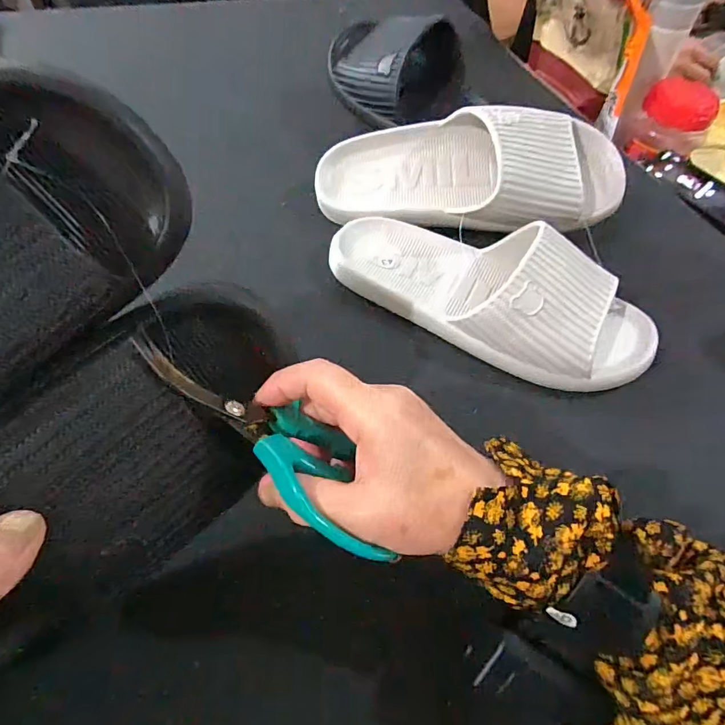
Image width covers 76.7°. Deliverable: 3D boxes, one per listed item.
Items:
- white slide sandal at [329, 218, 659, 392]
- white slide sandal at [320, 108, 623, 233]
[{"bbox_3d":[0.100,-0.065,0.358,0.257,0.059,0.099,27,59,12],"label":"white slide sandal"},{"bbox_3d":[0.093,-0.169,0.398,0.270,0.078,0.108,5,87,5],"label":"white slide sandal"}]

